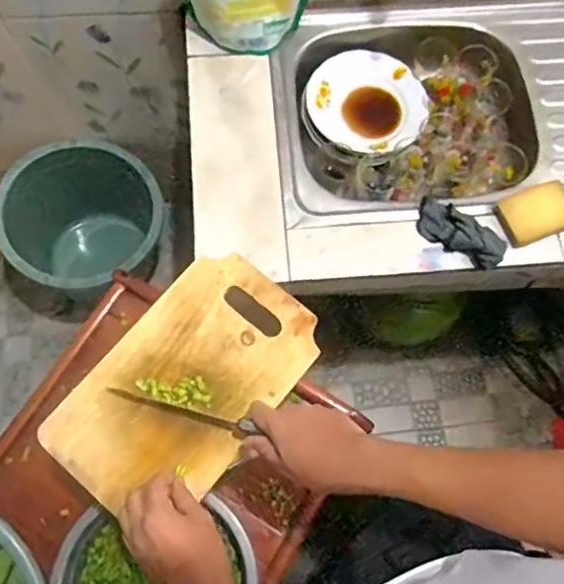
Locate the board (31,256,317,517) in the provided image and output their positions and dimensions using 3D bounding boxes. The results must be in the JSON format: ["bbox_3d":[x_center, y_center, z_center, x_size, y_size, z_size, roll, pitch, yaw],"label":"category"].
[{"bbox_3d":[-0.103,0.098,0.625,0.180,0.016,0.290,39,74,11],"label":"board"}]

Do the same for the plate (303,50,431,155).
[{"bbox_3d":[0.145,-0.316,0.965,0.200,0.047,0.178,41,75,11],"label":"plate"}]

